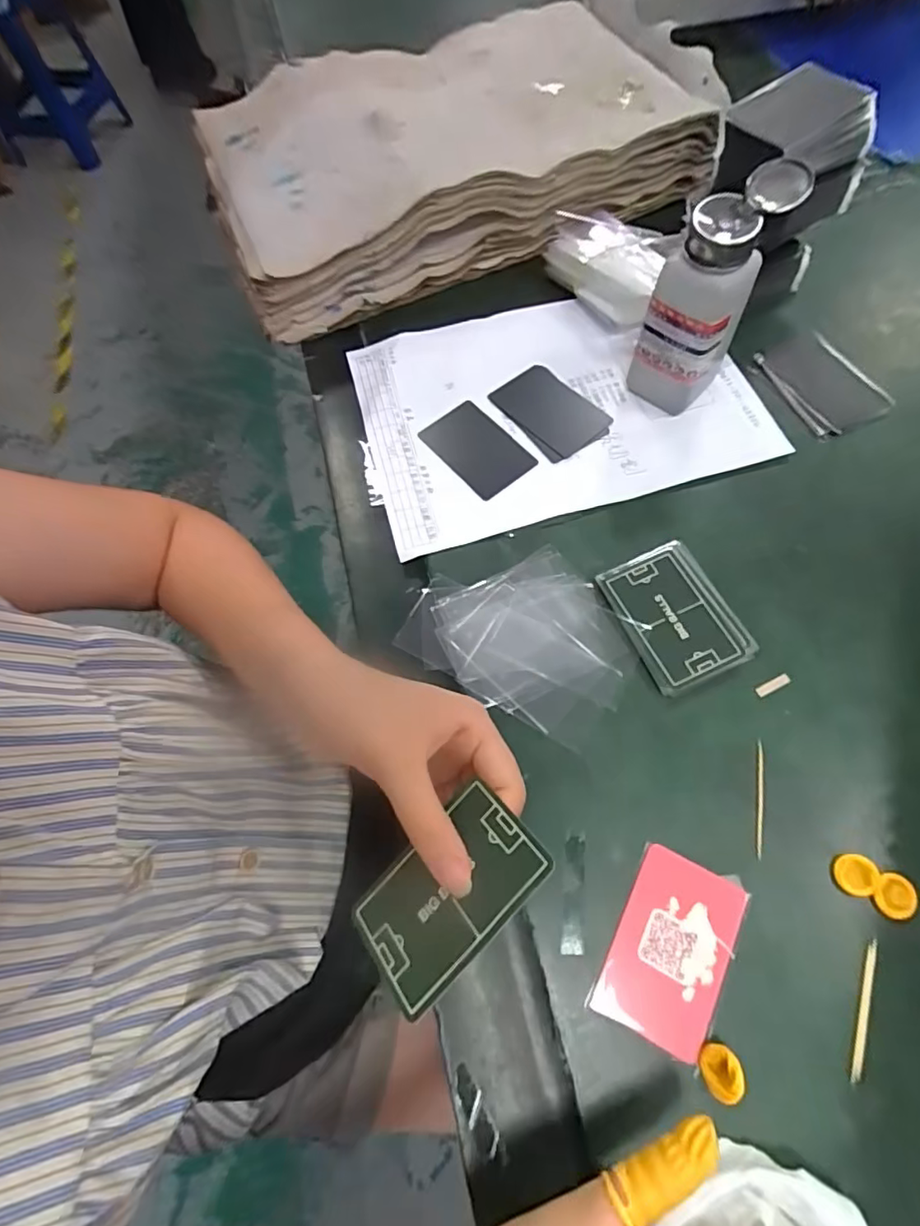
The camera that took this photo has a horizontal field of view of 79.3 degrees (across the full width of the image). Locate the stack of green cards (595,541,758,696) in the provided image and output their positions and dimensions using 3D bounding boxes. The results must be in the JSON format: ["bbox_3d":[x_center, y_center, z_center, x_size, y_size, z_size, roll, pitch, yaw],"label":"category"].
[{"bbox_3d":[0.135,0.001,0.352,0.065,0.009,0.090,-23,66,-7],"label":"stack of green cards"}]

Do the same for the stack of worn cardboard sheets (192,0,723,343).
[{"bbox_3d":[-0.009,-0.430,0.518,0.429,0.089,0.250,-21,66,-6],"label":"stack of worn cardboard sheets"}]

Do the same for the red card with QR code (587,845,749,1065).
[{"bbox_3d":[0.109,0.174,0.287,0.054,0.004,0.087,24,72,15],"label":"red card with QR code"}]

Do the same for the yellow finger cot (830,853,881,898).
[{"bbox_3d":[0.208,0.137,0.290,0.023,0.004,0.020,-1,66,3],"label":"yellow finger cot"}]

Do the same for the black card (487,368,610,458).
[{"bbox_3d":[0.069,-0.157,0.428,0.052,0.004,0.084,-40,69,-14],"label":"black card"}]

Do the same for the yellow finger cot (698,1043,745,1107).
[{"bbox_3d":[0.122,0.214,0.258,0.015,0.012,0.021,1,66,4],"label":"yellow finger cot"}]

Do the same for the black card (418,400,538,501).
[{"bbox_3d":[0.013,-0.125,0.421,0.054,0.004,0.081,-38,70,-12],"label":"black card"}]

